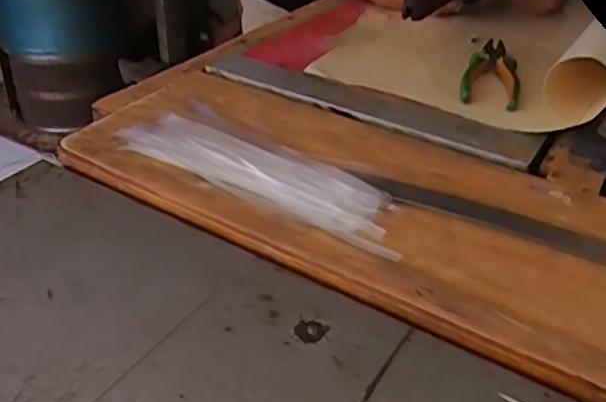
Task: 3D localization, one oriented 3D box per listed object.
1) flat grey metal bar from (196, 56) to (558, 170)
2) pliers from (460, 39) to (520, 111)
[{"bbox_3d":[0.064,-0.109,0.667,0.386,0.008,0.063,22,43,25],"label":"flat grey metal bar"},{"bbox_3d":[0.227,-0.160,0.718,0.063,0.022,0.171,11,36,13],"label":"pliers"}]

